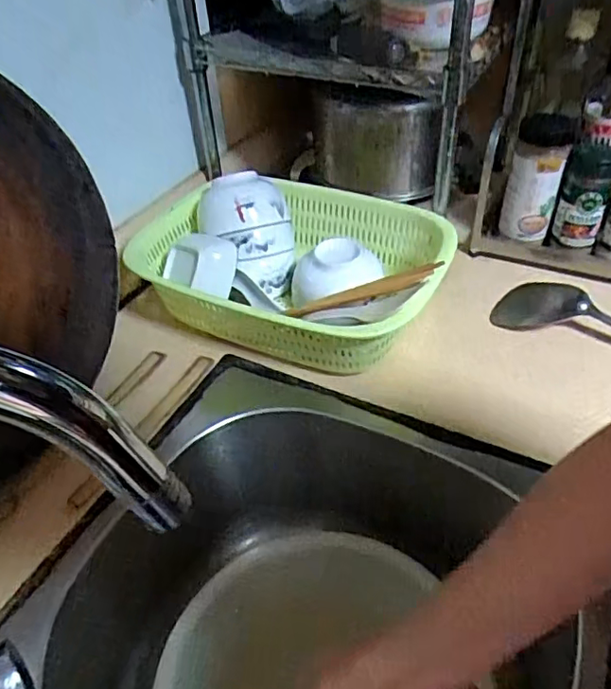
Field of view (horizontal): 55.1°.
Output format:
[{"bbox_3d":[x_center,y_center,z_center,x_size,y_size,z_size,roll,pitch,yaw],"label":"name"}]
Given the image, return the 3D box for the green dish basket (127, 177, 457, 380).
[{"bbox_3d":[-0.030,-0.088,0.692,0.378,0.114,0.259,15,46,19],"label":"green dish basket"}]

